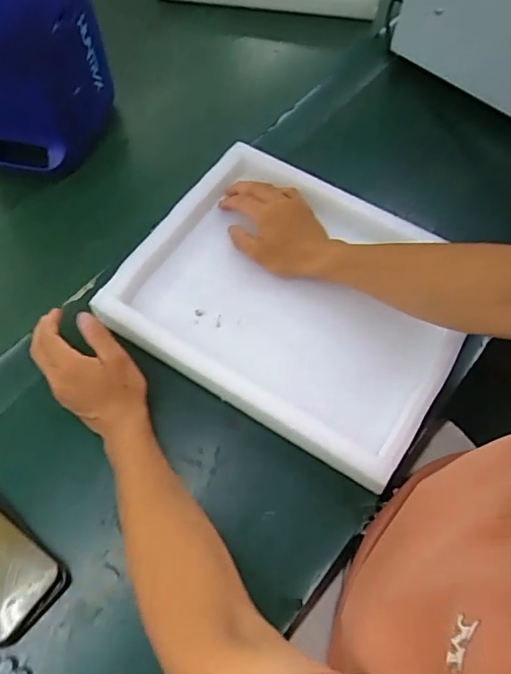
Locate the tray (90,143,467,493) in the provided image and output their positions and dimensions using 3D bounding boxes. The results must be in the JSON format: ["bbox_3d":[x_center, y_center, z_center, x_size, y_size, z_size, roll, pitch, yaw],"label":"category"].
[{"bbox_3d":[0.050,-0.051,0.588,0.349,0.049,0.304,31,68,12],"label":"tray"}]

